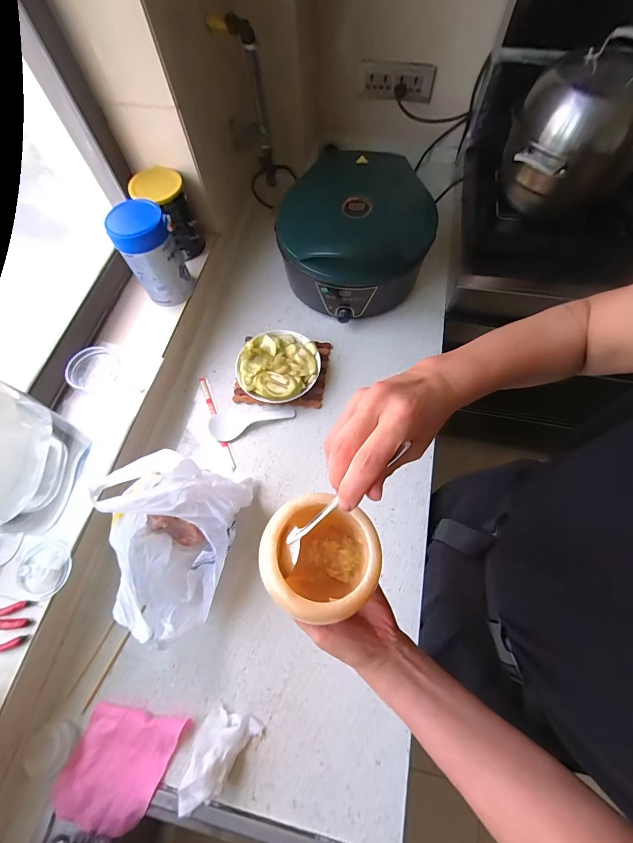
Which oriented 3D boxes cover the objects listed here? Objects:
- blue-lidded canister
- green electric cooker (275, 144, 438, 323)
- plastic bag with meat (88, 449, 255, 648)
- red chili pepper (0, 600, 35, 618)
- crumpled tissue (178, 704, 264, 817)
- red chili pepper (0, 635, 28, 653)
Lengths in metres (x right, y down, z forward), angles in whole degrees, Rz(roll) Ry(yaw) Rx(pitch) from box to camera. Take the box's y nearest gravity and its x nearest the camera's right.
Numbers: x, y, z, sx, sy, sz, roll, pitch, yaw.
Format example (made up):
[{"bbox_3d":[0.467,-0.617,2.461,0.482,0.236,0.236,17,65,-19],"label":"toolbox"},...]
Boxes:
[{"bbox_3d":[-0.318,-0.320,0.683,0.096,0.171,0.084,-36,70,-13],"label":"blue-lidded canister"},{"bbox_3d":[0.082,-0.424,0.814,0.323,0.197,0.365,-6,66,-1],"label":"green electric cooker"},{"bbox_3d":[-0.233,0.183,0.550,0.178,0.183,0.243,16,68,9],"label":"plastic bag with meat"},{"bbox_3d":[-0.464,0.283,0.517,0.084,0.013,0.015,-16,67,-5],"label":"red chili pepper"},{"bbox_3d":[-0.152,0.477,0.495,0.071,0.054,0.133,39,73,17],"label":"crumpled tissue"},{"bbox_3d":[-0.461,0.327,0.499,0.091,0.014,0.013,-17,67,-6],"label":"red chili pepper"}]

